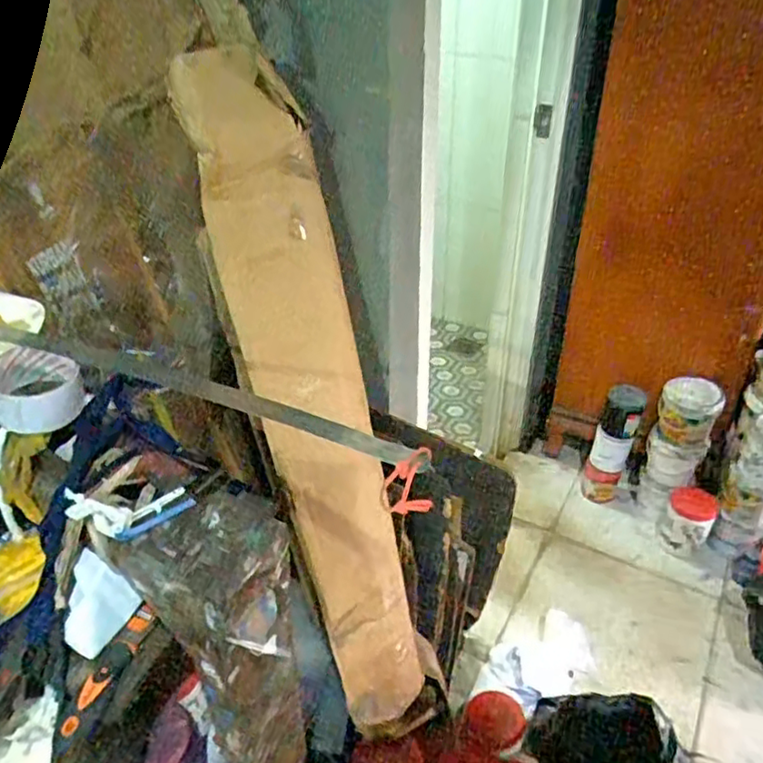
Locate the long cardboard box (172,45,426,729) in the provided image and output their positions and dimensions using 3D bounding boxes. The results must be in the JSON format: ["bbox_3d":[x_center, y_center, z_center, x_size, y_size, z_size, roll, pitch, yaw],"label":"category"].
[{"bbox_3d":[-0.072,0.072,0.850,0.160,0.924,0.071,-24,23,-30],"label":"long cardboard box"}]

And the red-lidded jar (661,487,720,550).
[{"bbox_3d":[0.738,0.343,1.568,0.106,0.160,0.094,20,40,28],"label":"red-lidded jar"}]

